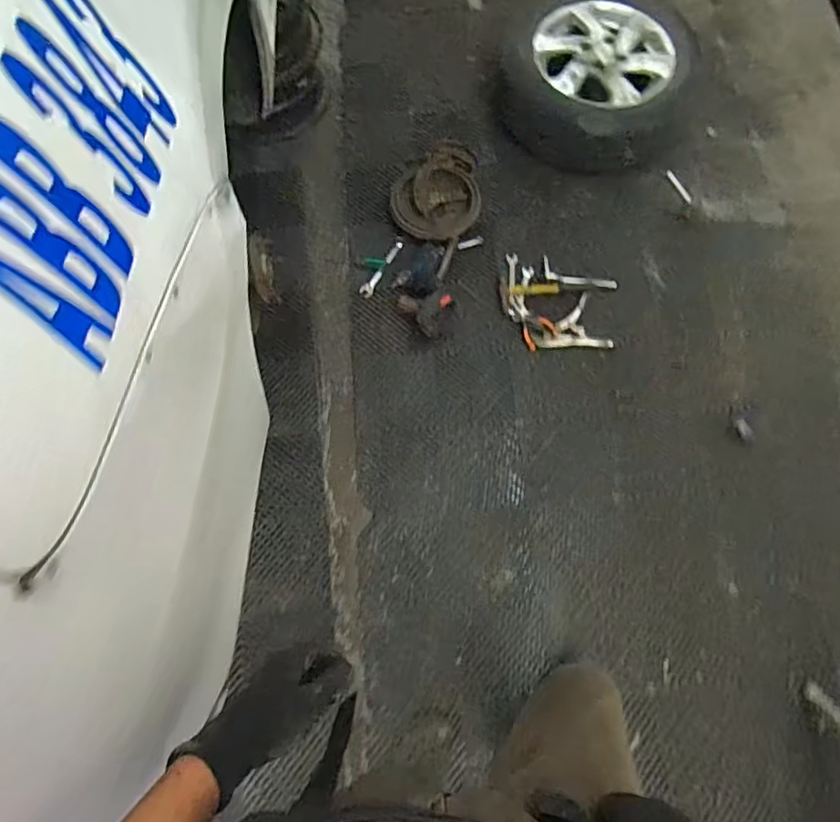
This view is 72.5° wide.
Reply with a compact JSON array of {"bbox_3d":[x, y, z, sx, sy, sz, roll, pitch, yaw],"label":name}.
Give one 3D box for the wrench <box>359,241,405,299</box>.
[{"bbox_3d":[-0.106,-0.397,1.591,0.037,0.006,0.196,29,75,11],"label":"wrench"}]

